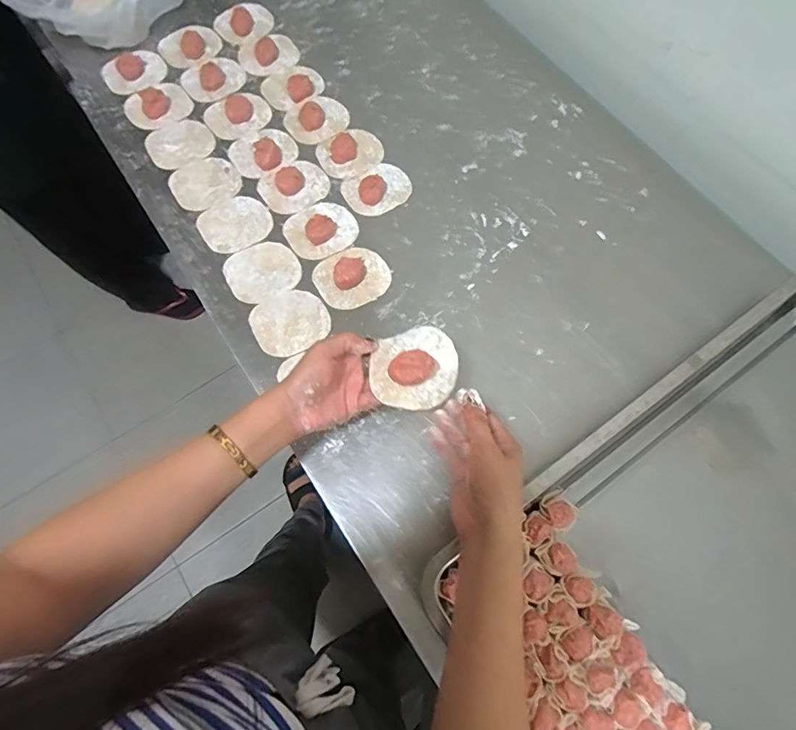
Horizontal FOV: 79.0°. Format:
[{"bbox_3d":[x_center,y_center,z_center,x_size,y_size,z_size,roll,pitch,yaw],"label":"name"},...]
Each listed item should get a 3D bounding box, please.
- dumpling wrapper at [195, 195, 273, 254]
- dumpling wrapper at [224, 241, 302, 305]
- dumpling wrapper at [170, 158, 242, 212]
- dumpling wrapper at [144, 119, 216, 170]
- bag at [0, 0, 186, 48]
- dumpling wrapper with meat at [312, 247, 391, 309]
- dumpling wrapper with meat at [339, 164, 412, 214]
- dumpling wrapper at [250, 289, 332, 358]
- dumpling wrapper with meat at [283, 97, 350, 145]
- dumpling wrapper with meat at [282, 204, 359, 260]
[{"bbox_3d":[-0.209,-0.181,0.620,0.086,0.005,0.079,1,69,-2],"label":"dumpling wrapper"},{"bbox_3d":[-0.168,-0.116,0.600,0.085,0.004,0.079,-25,71,-9],"label":"dumpling wrapper"},{"bbox_3d":[-0.257,-0.244,0.644,0.087,0.004,0.076,-24,71,-9],"label":"dumpling wrapper"},{"bbox_3d":[-0.298,-0.304,0.660,0.088,0.004,0.077,-18,70,-6],"label":"dumpling wrapper"},{"bbox_3d":[-0.437,-0.547,0.708,0.239,0.102,0.094,-18,70,-6],"label":"bag"},{"bbox_3d":[-0.056,-0.111,0.586,0.088,0.019,0.078,-28,72,-10],"label":"dumpling wrapper with meat"},{"bbox_3d":[-0.026,-0.234,0.626,0.087,0.019,0.067,-27,71,-9],"label":"dumpling wrapper with meat"},{"bbox_3d":[-0.127,-0.051,0.570,0.086,0.004,0.075,-27,71,-9],"label":"dumpling wrapper"},{"bbox_3d":[-0.113,-0.348,0.670,0.087,0.020,0.073,-19,70,-7],"label":"dumpling wrapper with meat"},{"bbox_3d":[-0.098,-0.176,0.606,0.086,0.026,0.076,-29,72,-10],"label":"dumpling wrapper with meat"}]

